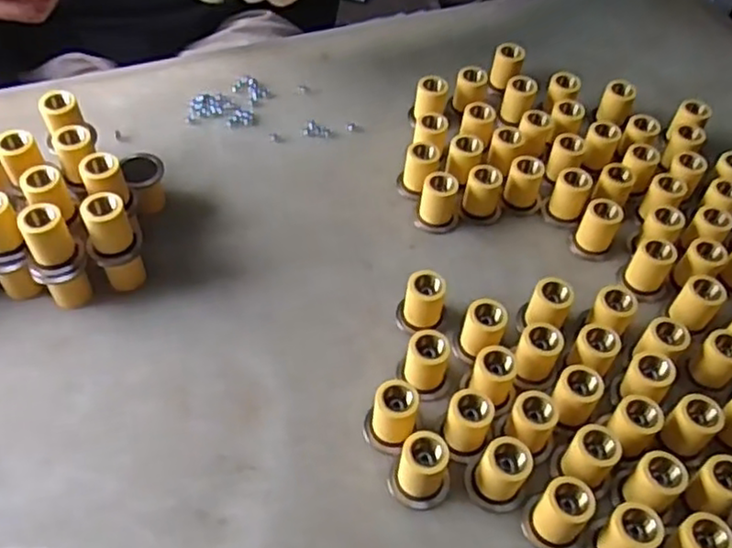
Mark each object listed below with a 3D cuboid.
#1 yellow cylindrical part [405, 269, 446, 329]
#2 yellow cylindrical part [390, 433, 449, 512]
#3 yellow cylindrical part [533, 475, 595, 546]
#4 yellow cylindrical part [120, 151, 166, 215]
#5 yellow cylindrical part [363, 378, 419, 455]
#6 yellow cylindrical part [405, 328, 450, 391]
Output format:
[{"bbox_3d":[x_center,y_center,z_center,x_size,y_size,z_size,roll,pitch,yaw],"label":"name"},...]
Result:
[{"bbox_3d":[0.034,0.017,0.398,0.021,0.035,0.020,1,51,-1],"label":"yellow cylindrical part"},{"bbox_3d":[0.027,0.096,0.333,0.026,0.033,0.023,-35,60,-26],"label":"yellow cylindrical part"},{"bbox_3d":[0.092,0.112,0.322,0.021,0.032,0.022,1,51,-1],"label":"yellow cylindrical part"},{"bbox_3d":[-0.140,-0.057,0.440,0.024,0.034,0.028,-17,54,-15],"label":"yellow cylindrical part"},{"bbox_3d":[0.013,0.074,0.350,0.027,0.035,0.024,7,51,3],"label":"yellow cylindrical part"},{"bbox_3d":[0.033,0.049,0.372,0.022,0.034,0.021,1,51,-1],"label":"yellow cylindrical part"}]

